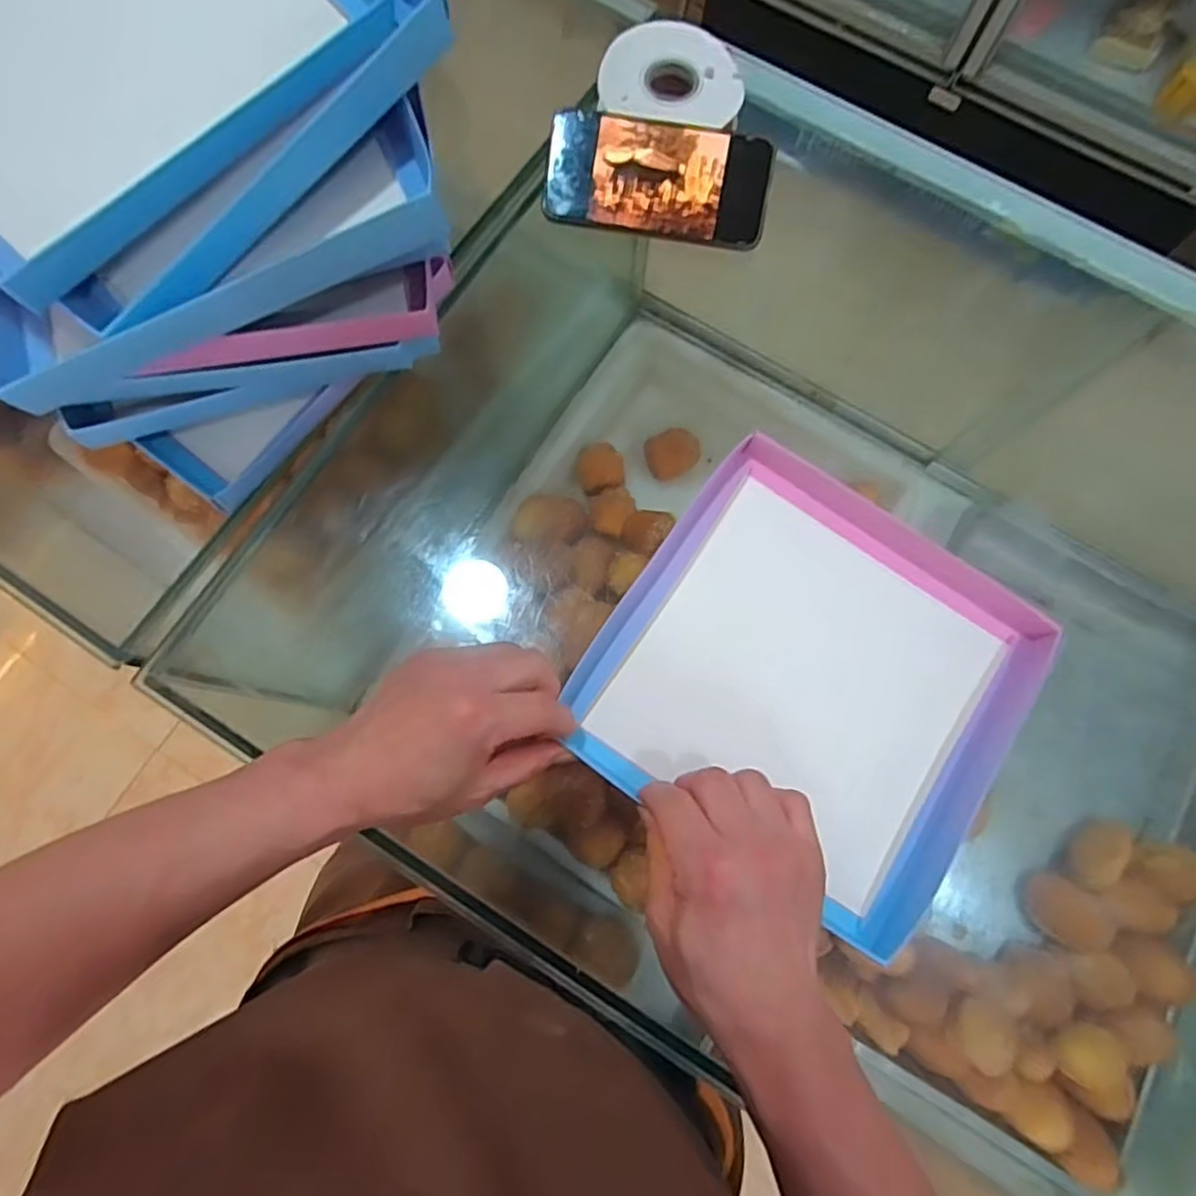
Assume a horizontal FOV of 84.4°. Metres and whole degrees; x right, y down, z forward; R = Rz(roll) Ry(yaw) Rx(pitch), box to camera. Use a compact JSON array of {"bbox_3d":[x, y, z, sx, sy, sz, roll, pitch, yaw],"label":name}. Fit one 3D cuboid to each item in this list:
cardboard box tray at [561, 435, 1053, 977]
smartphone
[{"bbox_3d":[0.131,0.052,0.406,0.237,0.033,0.225,34,79,7],"label":"cardboard box tray"},{"bbox_3d":[0.043,-0.306,0.481,0.160,0.014,0.078,9,96,1],"label":"smartphone"}]

